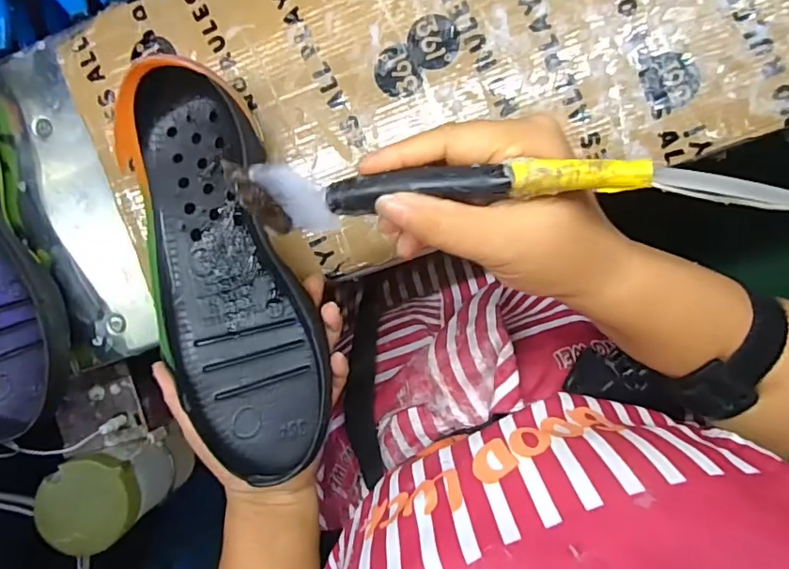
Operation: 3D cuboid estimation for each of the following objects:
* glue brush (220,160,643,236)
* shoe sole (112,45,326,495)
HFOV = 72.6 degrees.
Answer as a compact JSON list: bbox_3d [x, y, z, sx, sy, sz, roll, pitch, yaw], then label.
[{"bbox_3d":[0.008,-0.040,0.227,0.177,0.016,0.029,1,93,22],"label":"glue brush"},{"bbox_3d":[-0.112,-0.011,0.336,0.094,0.038,0.254,-19,84,9],"label":"shoe sole"}]

